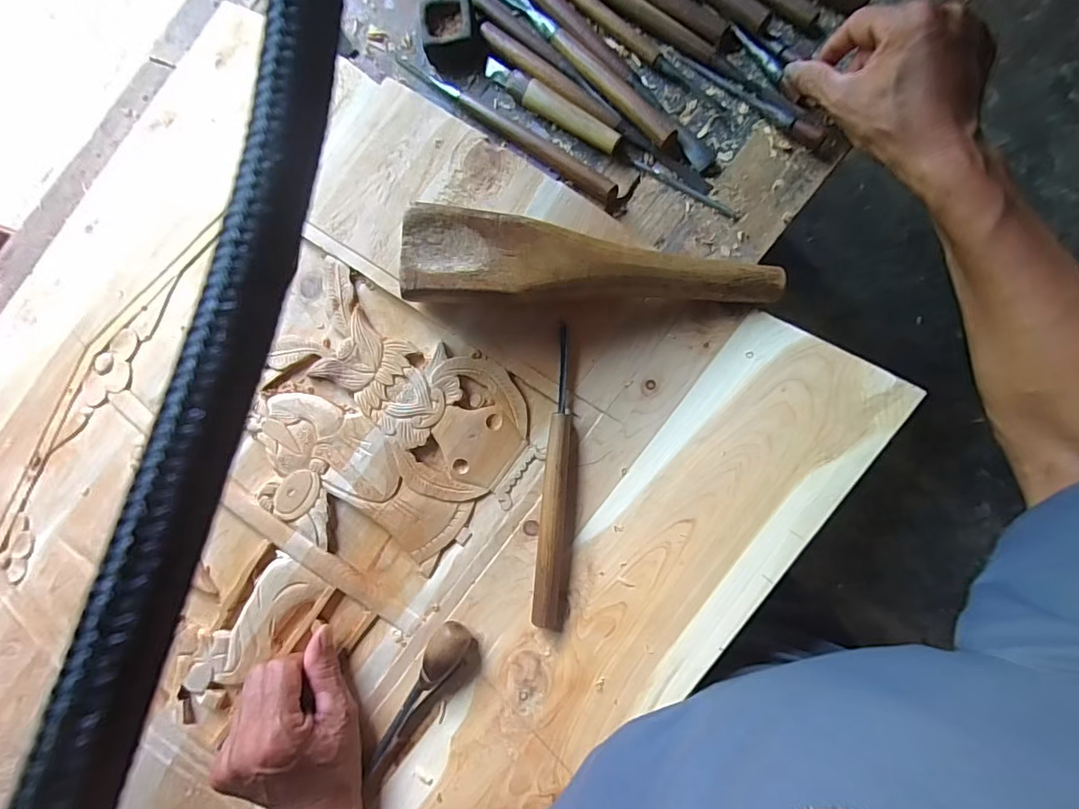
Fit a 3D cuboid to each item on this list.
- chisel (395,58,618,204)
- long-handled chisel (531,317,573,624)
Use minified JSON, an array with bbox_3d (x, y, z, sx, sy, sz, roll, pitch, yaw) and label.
[{"bbox_3d":[-0.033,-0.250,0.450,0.242,0.018,0.018,37,90,8],"label":"chisel"},{"bbox_3d":[0.014,0.056,0.393,0.021,0.019,0.223,3,85,7],"label":"long-handled chisel"}]

